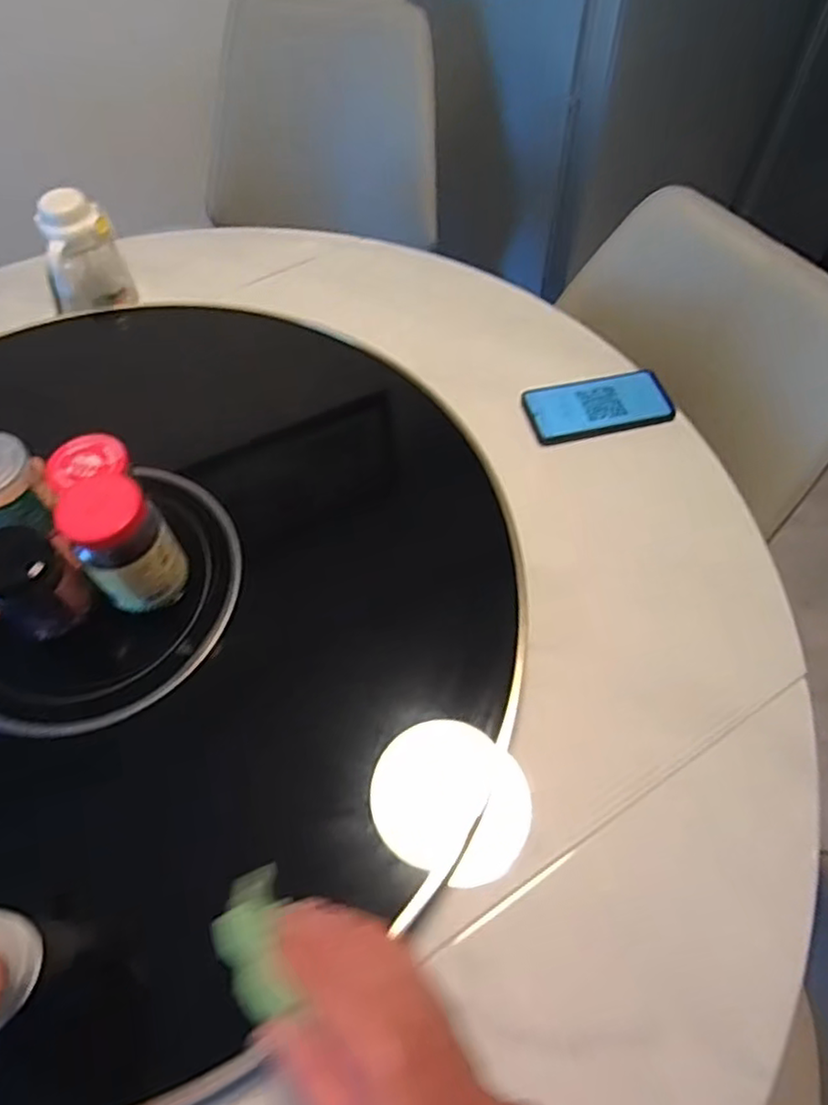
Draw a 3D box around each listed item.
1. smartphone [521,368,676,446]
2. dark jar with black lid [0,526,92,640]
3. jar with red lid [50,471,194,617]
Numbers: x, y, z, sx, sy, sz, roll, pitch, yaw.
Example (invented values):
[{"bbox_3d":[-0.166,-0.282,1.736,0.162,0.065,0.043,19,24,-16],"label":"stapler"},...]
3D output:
[{"bbox_3d":[0.215,-0.177,0.788,0.166,0.014,0.084,-13,59,-7],"label":"smartphone"},{"bbox_3d":[-0.320,0.025,0.561,0.062,0.079,0.061,-1,58,1],"label":"dark jar with black lid"},{"bbox_3d":[-0.239,-0.005,0.557,0.074,0.110,0.066,-35,64,-19],"label":"jar with red lid"}]

